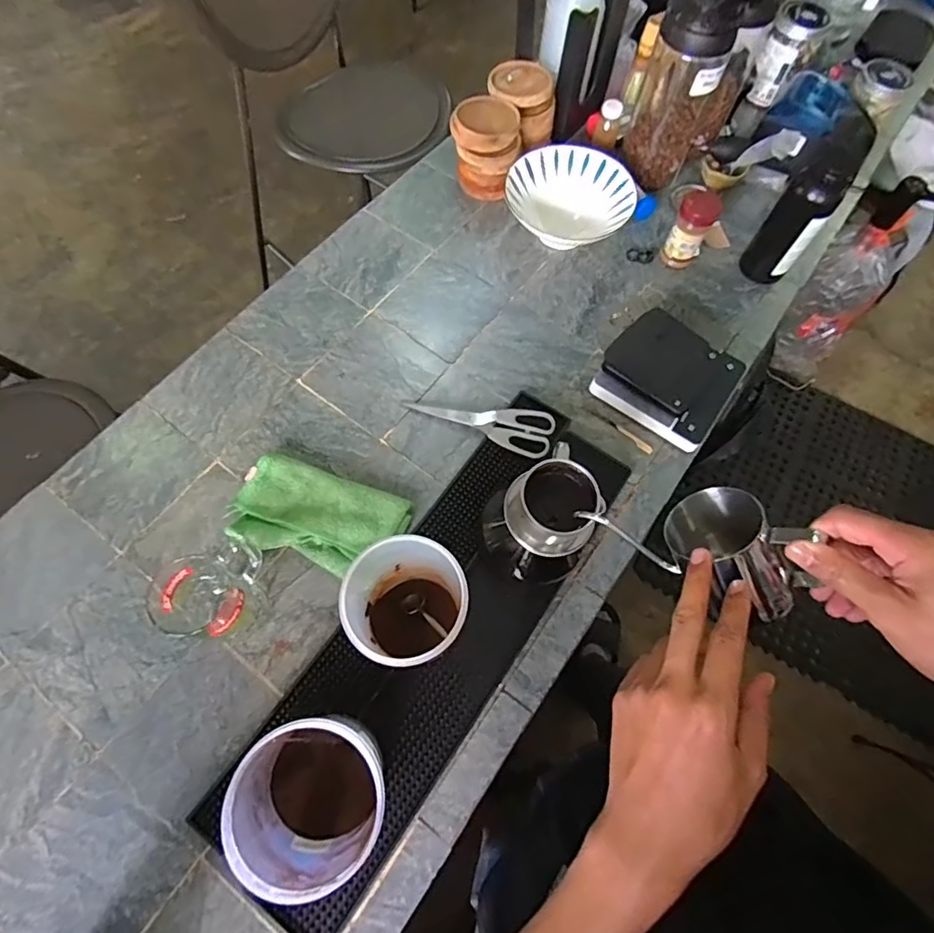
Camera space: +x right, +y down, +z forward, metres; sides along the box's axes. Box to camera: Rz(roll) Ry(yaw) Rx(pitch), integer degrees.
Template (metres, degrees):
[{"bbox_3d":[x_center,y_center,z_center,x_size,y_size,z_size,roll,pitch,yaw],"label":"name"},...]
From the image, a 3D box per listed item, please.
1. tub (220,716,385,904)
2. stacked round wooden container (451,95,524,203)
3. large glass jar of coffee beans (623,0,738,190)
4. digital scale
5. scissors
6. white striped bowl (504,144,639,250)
[{"bbox_3d":[-0.125,0.281,0.460,0.114,0.146,0.111,1,68,-1],"label":"tub"},{"bbox_3d":[0.030,-0.494,0.828,0.105,0.105,0.108,1,68,-1],"label":"stacked round wooden container"},{"bbox_3d":[0.332,-0.572,0.784,0.140,0.227,0.150,20,67,6],"label":"large glass jar of coffee beans"},{"bbox_3d":[0.272,-0.124,0.702,0.164,0.053,0.147,36,71,12],"label":"digital scale"},{"bbox_3d":[0.018,-0.069,0.692,0.196,0.024,0.066,24,69,8],"label":"scissors"},{"bbox_3d":[0.156,-0.403,0.809,0.186,0.069,0.169,20,68,6],"label":"white striped bowl"}]

